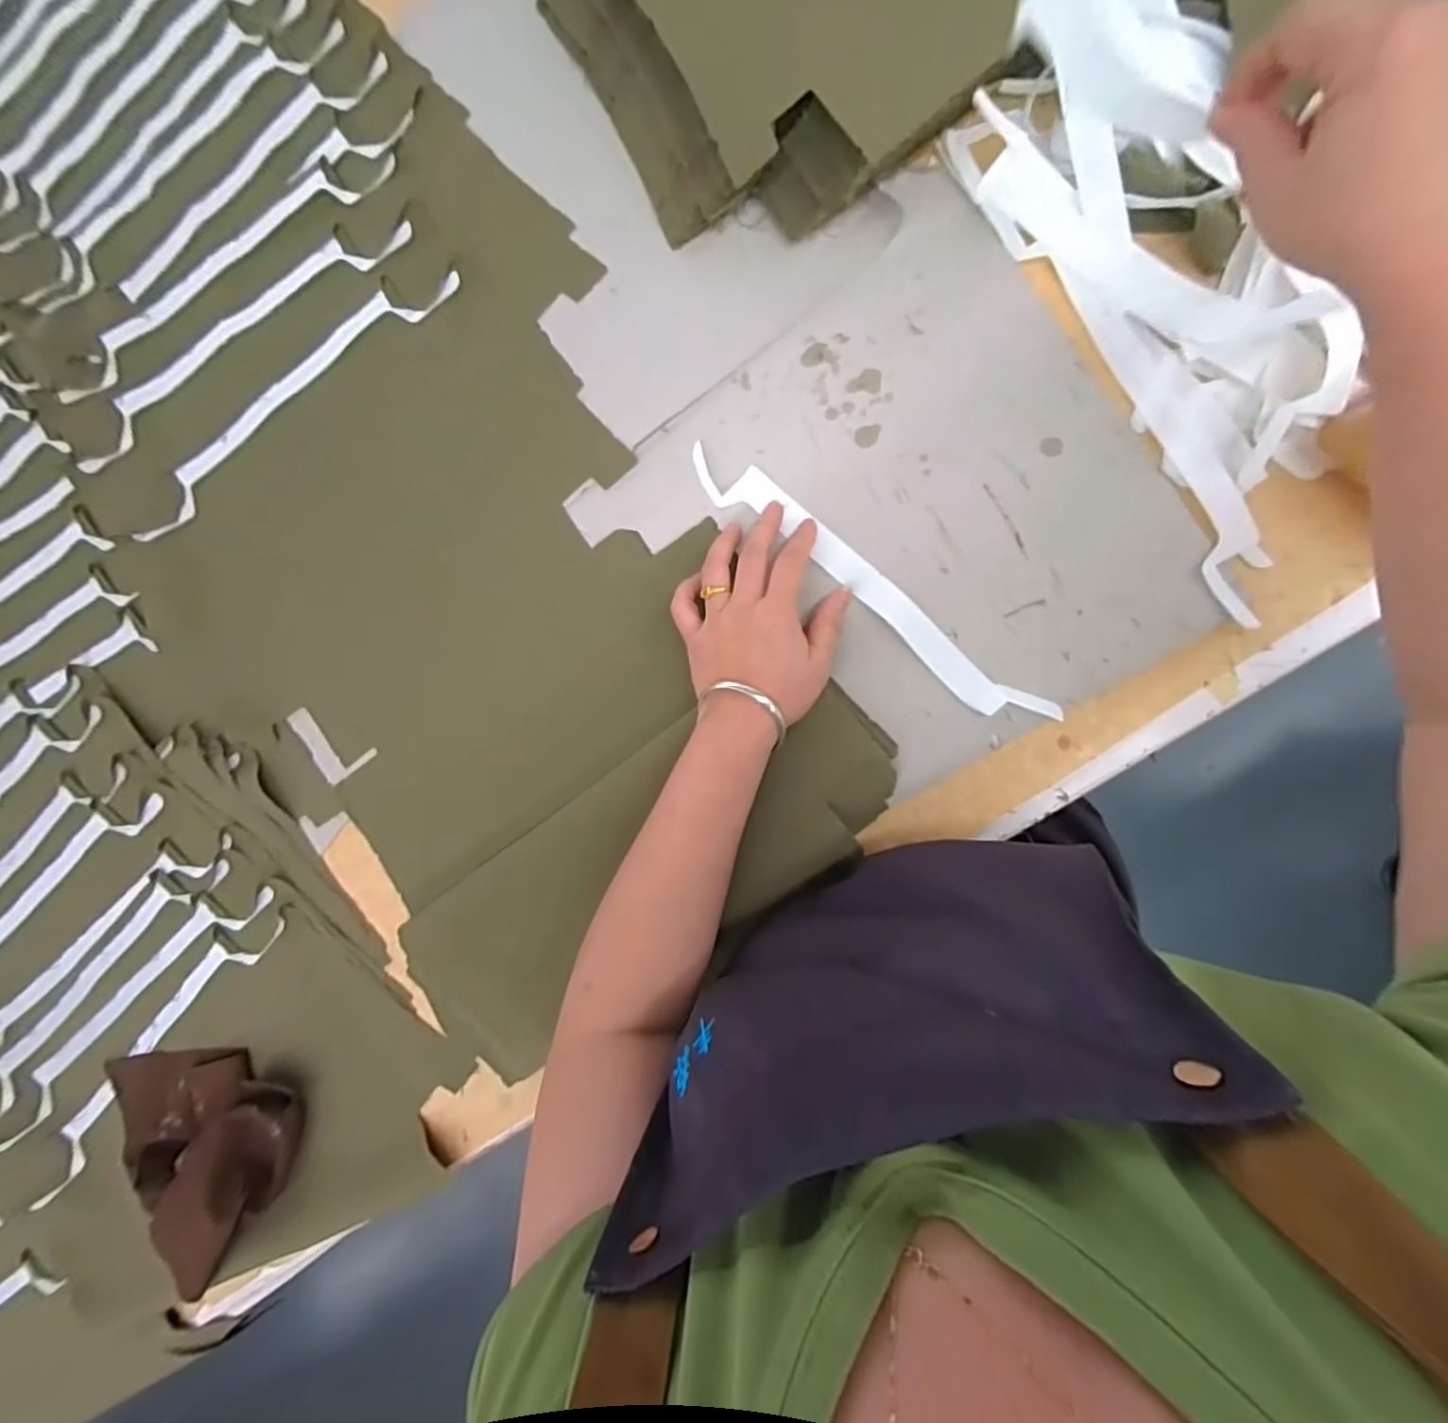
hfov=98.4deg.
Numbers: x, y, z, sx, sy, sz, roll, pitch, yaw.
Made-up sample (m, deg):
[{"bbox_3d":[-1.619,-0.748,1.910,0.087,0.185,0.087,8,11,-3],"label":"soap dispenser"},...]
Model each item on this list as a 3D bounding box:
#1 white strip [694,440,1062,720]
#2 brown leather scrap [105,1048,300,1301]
[{"bbox_3d":[0.092,-0.085,0.423,0.292,0.006,0.032,42,98,7],"label":"white strip"},{"bbox_3d":[-0.401,0.324,0.478,0.146,0.044,0.177,-39,87,9],"label":"brown leather scrap"}]

